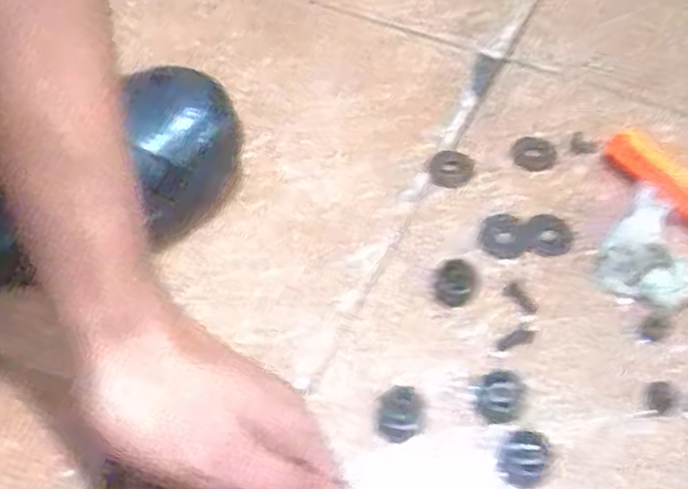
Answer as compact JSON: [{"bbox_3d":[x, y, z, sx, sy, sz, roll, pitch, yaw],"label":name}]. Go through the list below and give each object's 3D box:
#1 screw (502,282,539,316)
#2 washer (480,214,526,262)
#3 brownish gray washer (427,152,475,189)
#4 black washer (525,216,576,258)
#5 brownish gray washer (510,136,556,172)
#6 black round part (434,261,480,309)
[{"bbox_3d":[0.097,0.029,0.402,0.010,0.004,0.022,-36,61,-20],"label":"screw"},{"bbox_3d":[0.092,-0.005,0.426,0.025,0.004,0.033,1,55,4],"label":"washer"},{"bbox_3d":[0.067,-0.048,0.459,0.027,0.004,0.031,7,56,8],"label":"brownish gray washer"},{"bbox_3d":[0.119,-0.005,0.425,0.025,0.004,0.030,3,55,5],"label":"black washer"},{"bbox_3d":[0.120,-0.058,0.462,0.027,0.004,0.029,-1,55,2],"label":"brownish gray washer"},{"bbox_3d":[0.062,0.022,0.406,0.024,0.006,0.027,24,60,18],"label":"black round part"}]

